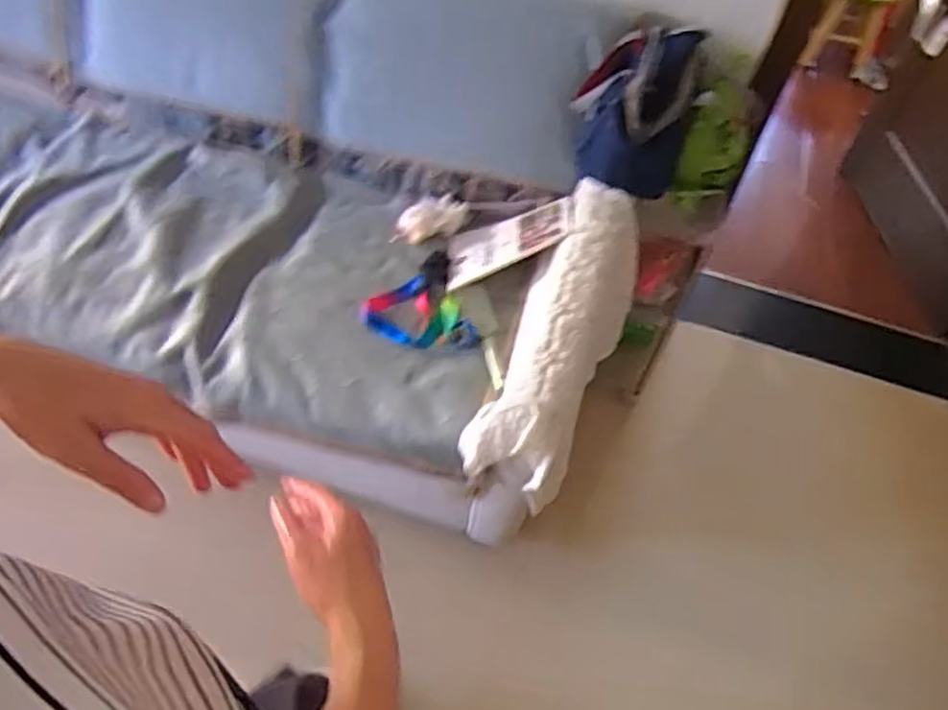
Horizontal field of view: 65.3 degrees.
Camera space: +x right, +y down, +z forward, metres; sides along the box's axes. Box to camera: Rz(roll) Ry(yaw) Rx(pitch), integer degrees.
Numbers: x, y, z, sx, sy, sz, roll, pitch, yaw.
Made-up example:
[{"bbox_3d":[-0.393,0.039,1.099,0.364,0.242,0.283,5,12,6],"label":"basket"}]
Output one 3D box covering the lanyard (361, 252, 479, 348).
[{"bbox_3d":[-0.119,-0.095,1.442,0.192,0.031,0.252,-12,54,-13],"label":"lanyard"}]

